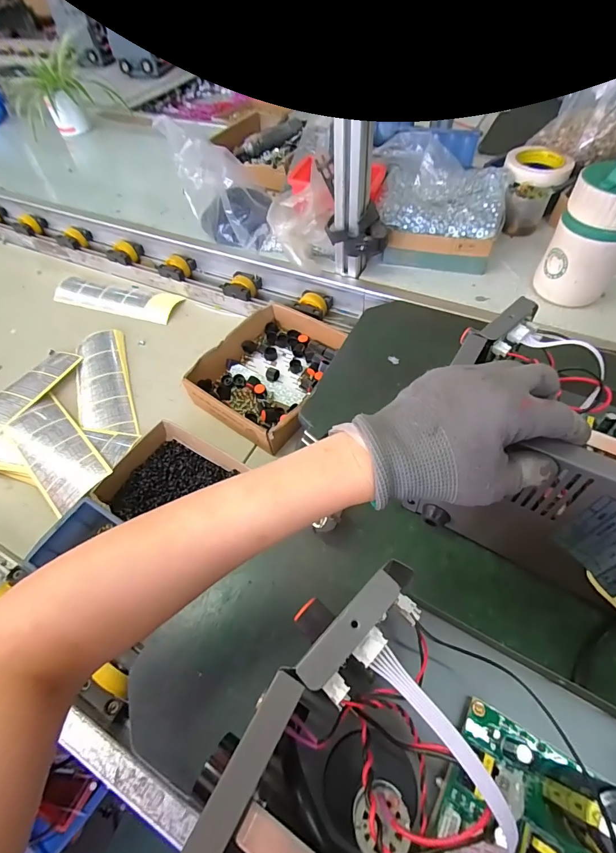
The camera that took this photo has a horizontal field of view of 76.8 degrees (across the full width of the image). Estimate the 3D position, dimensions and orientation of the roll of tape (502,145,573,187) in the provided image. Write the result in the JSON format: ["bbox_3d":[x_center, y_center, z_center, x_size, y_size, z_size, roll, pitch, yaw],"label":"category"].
[{"bbox_3d":[0.396,-0.444,0.673,0.104,0.027,0.124,14,57,14],"label":"roll of tape"}]

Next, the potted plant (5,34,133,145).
[{"bbox_3d":[-0.654,-0.897,1.055,0.257,0.159,0.178,-31,58,-16],"label":"potted plant"}]

